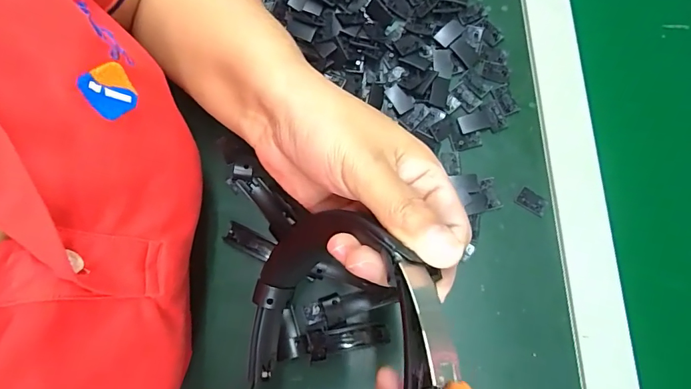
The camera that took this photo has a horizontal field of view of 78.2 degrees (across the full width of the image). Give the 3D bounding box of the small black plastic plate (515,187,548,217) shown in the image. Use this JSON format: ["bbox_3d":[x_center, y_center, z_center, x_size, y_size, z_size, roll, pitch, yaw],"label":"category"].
[{"bbox_3d":[0.151,0.006,0.342,0.024,0.004,0.015,35,80,5],"label":"small black plastic plate"}]

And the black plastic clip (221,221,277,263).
[{"bbox_3d":[-0.075,0.037,0.332,0.041,0.010,0.017,26,79,4],"label":"black plastic clip"}]

